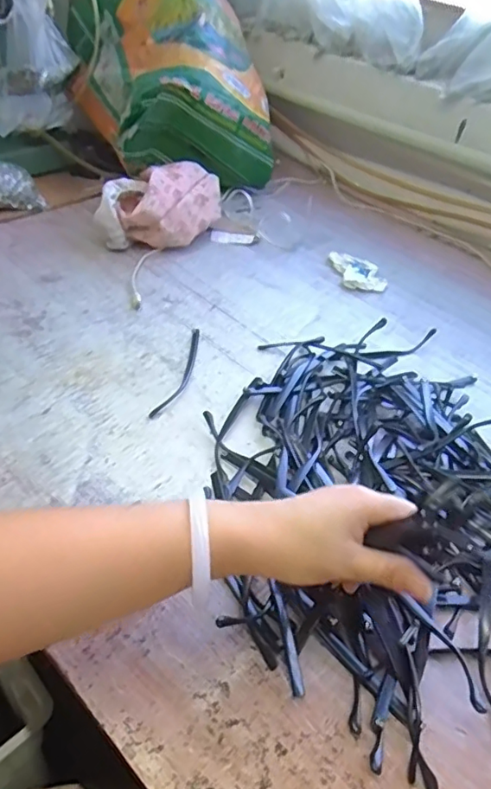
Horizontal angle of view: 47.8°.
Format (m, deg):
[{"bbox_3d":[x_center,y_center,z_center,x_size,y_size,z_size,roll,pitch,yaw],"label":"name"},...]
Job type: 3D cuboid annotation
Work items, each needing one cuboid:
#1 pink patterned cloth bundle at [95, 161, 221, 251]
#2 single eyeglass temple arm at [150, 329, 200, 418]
[{"bbox_3d":[-0.113,-0.255,0.754,0.155,0.085,0.132,2,43,-6],"label":"pink patterned cloth bundle"},{"bbox_3d":[-0.064,-0.024,0.567,0.018,0.005,0.136,13,43,7],"label":"single eyeglass temple arm"}]

